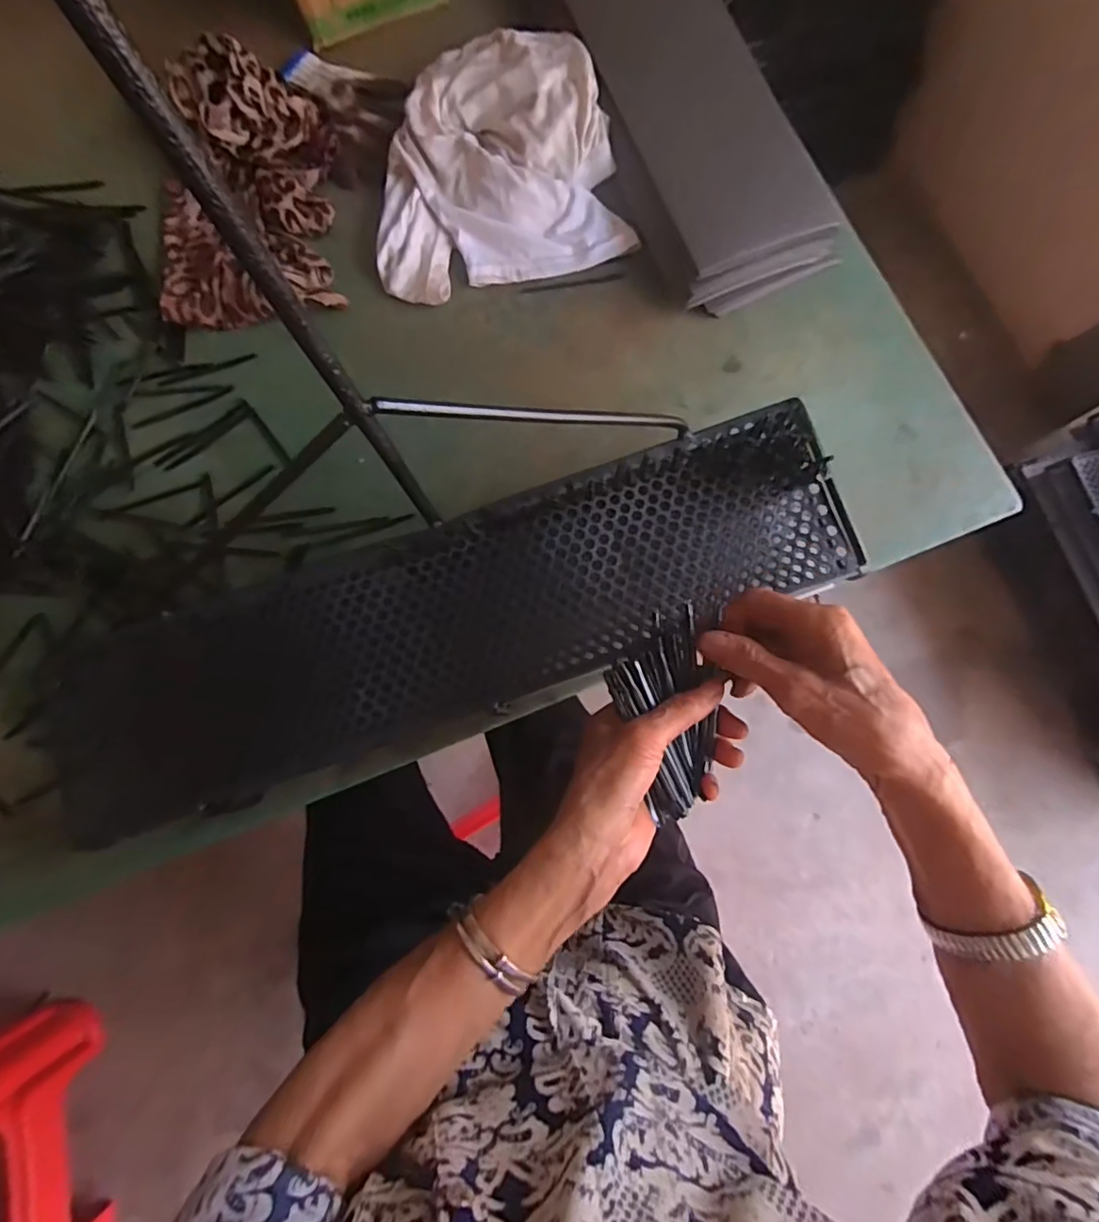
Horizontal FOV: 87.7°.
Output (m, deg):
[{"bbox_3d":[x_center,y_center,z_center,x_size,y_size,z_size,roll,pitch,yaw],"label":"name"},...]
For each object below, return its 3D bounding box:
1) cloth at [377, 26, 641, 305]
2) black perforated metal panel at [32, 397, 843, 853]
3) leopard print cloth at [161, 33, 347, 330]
[{"bbox_3d":[-0.052,-0.448,0.563,0.247,0.055,0.269,-5,79,0],"label":"cloth"},{"bbox_3d":[-0.073,0.008,0.438,0.609,0.045,0.157,-19,79,-3],"label":"black perforated metal panel"},{"bbox_3d":[-0.302,-0.406,0.550,0.178,0.073,0.241,-6,79,-1],"label":"leopard print cloth"}]

